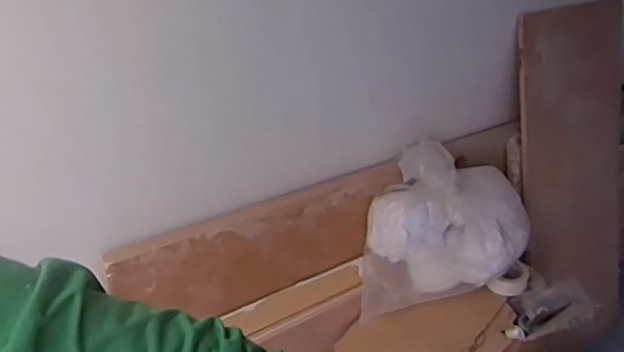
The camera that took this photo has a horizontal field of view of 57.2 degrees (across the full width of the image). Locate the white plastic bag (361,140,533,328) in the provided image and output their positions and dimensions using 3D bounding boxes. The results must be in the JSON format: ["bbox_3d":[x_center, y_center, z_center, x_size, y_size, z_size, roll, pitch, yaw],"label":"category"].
[{"bbox_3d":[0.369,0.157,1.576,0.432,0.388,0.309,5,32,0],"label":"white plastic bag"}]

